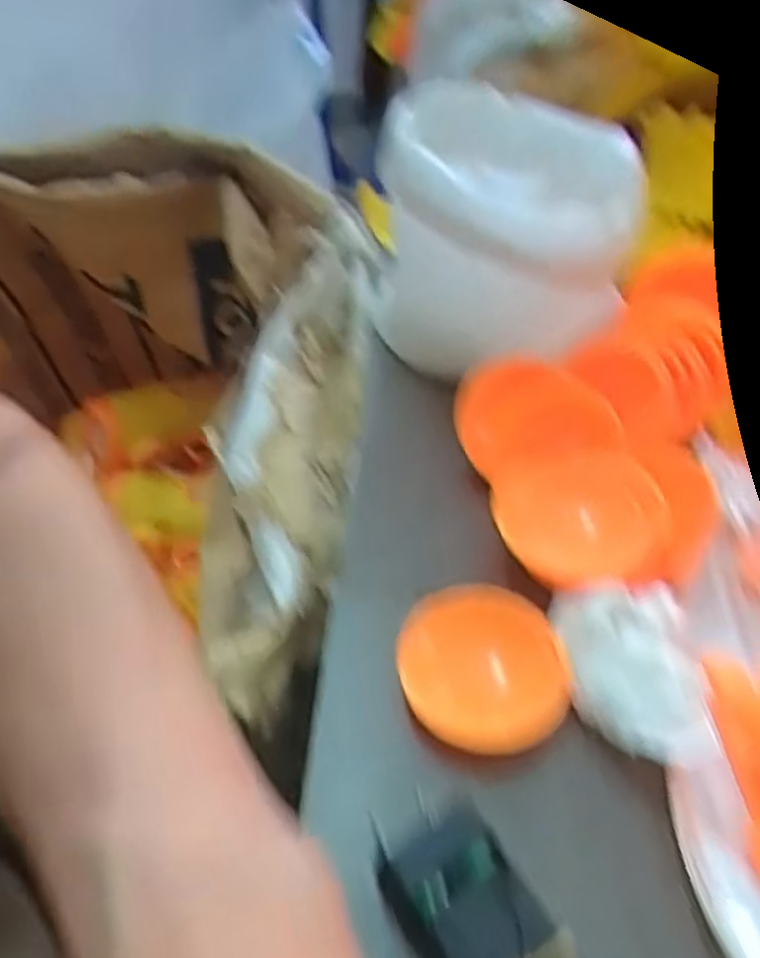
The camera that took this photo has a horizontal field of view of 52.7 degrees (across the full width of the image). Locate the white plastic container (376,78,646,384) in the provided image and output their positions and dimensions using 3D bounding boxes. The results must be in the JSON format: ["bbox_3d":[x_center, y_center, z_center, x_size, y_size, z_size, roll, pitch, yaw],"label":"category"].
[{"bbox_3d":[0.057,-0.114,0.351,0.113,0.079,0.125,8,46,8],"label":"white plastic container"}]

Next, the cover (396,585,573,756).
[{"bbox_3d":[0.034,0.065,0.260,0.053,0.022,0.057,0,46,0],"label":"cover"}]

